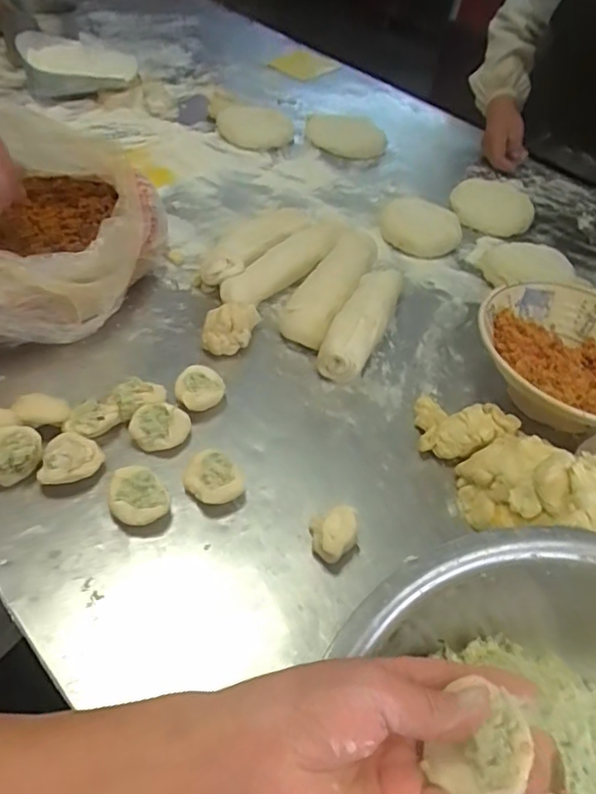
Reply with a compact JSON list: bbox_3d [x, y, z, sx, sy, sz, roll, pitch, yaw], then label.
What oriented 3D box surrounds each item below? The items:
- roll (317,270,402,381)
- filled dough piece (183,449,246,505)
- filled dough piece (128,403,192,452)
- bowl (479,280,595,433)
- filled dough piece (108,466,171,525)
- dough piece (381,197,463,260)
[{"bbox_3d":[0.079,-0.093,0.684,0.055,0.043,0.193,23,49,13],"label":"roll"},{"bbox_3d":[-0.076,0.075,0.524,0.053,0.027,0.049,4,47,-5],"label":"filled dough piece"},{"bbox_3d":[-0.131,0.028,0.547,0.055,0.030,0.039,-9,50,-16],"label":"filled dough piece"},{"bbox_3d":[0.291,-0.032,0.615,0.203,0.078,0.197,4,47,-5],"label":"bowl"},{"bbox_3d":[-0.140,0.087,0.501,0.046,0.023,0.055,-19,53,-24],"label":"filled dough piece"},{"bbox_3d":[0.175,-0.245,0.828,0.117,0.041,0.082,22,49,11],"label":"dough piece"}]

